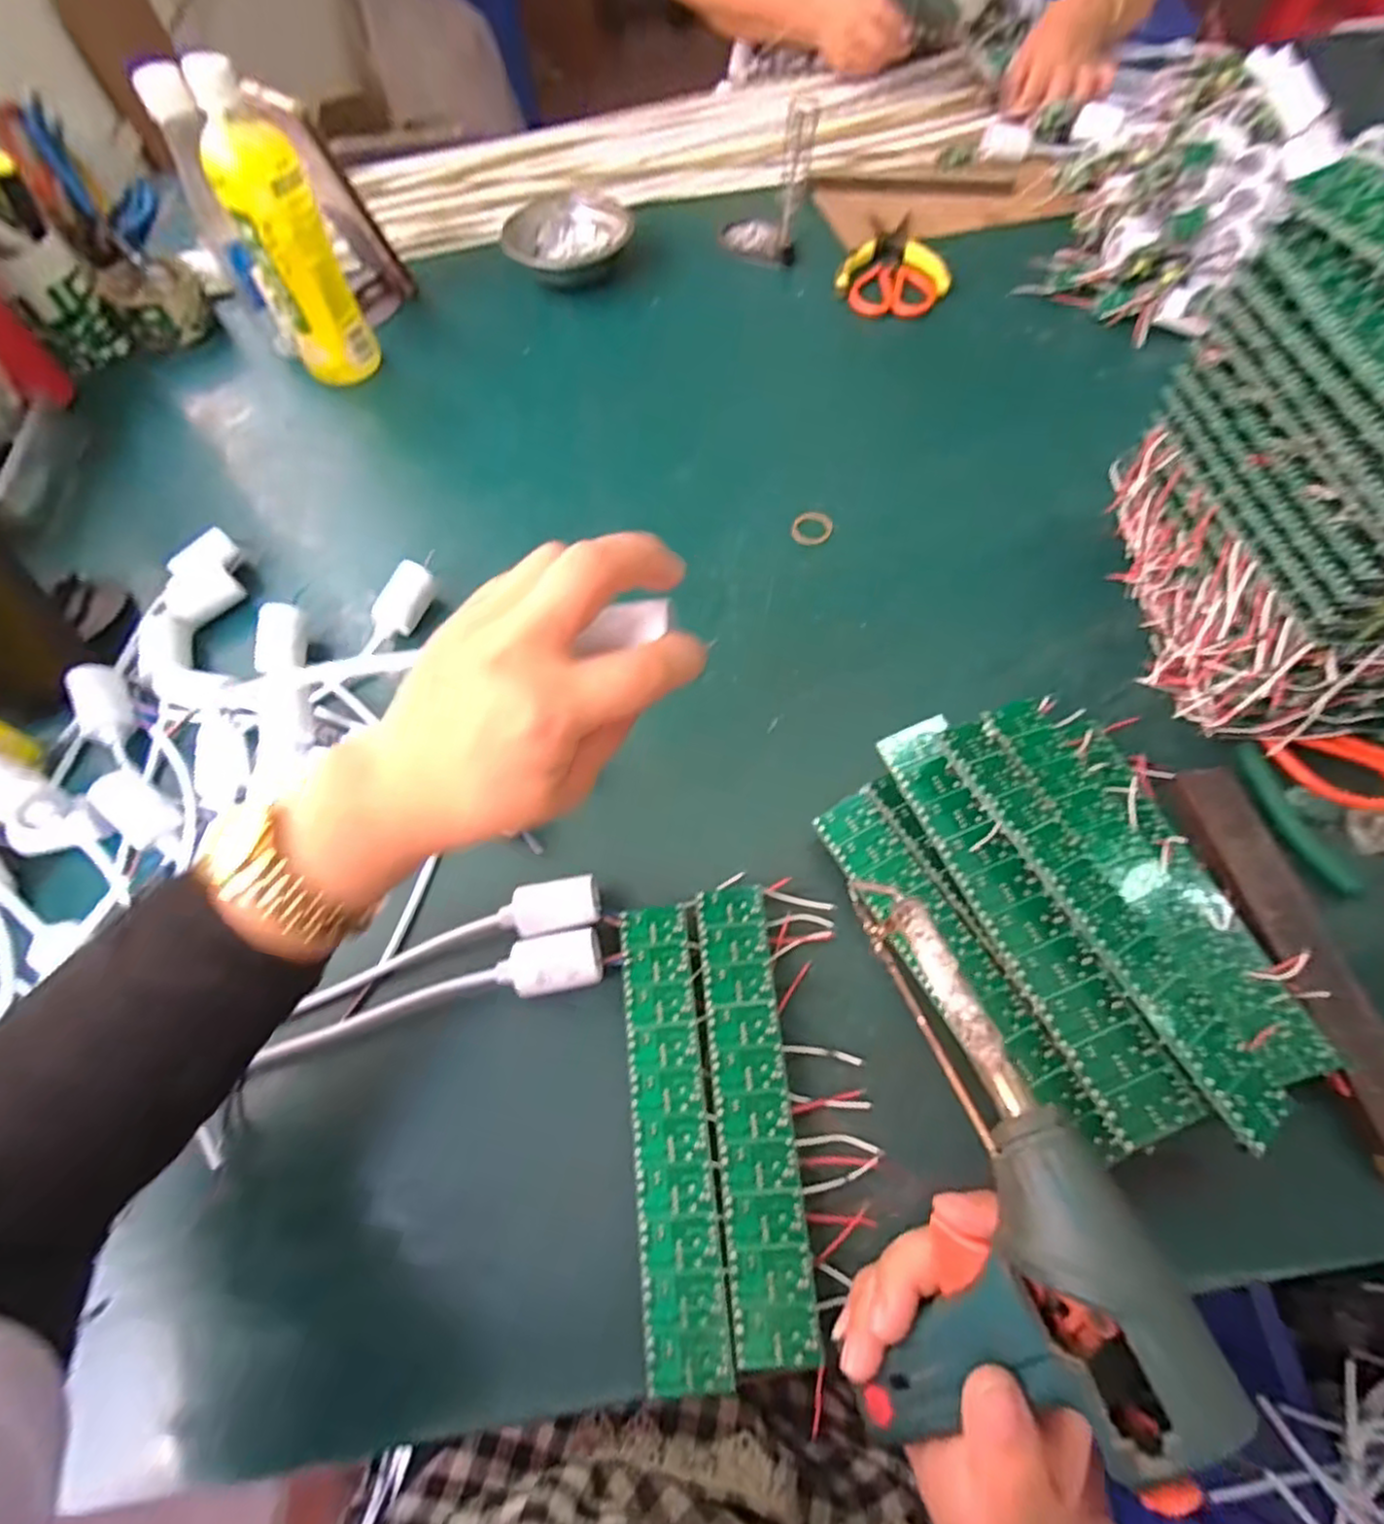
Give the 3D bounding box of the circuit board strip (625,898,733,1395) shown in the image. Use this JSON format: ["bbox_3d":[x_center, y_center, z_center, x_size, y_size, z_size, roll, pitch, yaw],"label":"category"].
[{"bbox_3d":[-0.010,0.168,0.328,0.035,0.007,0.198,-7,63,0],"label":"circuit board strip"}]

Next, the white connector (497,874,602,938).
[{"bbox_3d":[-0.077,0.080,0.375,0.053,0.015,0.027,-8,63,-1],"label":"white connector"}]

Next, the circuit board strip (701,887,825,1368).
[{"bbox_3d":[0.029,0.158,0.328,0.036,0.006,0.199,-5,63,0],"label":"circuit board strip"}]

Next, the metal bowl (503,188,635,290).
[{"bbox_3d":[-0.133,-0.539,0.707,0.110,0.031,0.115,-1,63,2],"label":"metal bowl"}]

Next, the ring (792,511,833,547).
[{"bbox_3d":[0.091,-0.176,0.522,0.029,0.006,0.028,-1,63,2],"label":"ring"}]

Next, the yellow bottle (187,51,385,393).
[{"bbox_3d":[-0.323,-0.415,0.552,0.066,0.208,0.069,-27,65,-10],"label":"yellow bottle"}]

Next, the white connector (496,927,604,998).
[{"bbox_3d":[-0.073,0.107,0.364,0.054,0.023,0.030,-11,63,-3],"label":"white connector"}]

